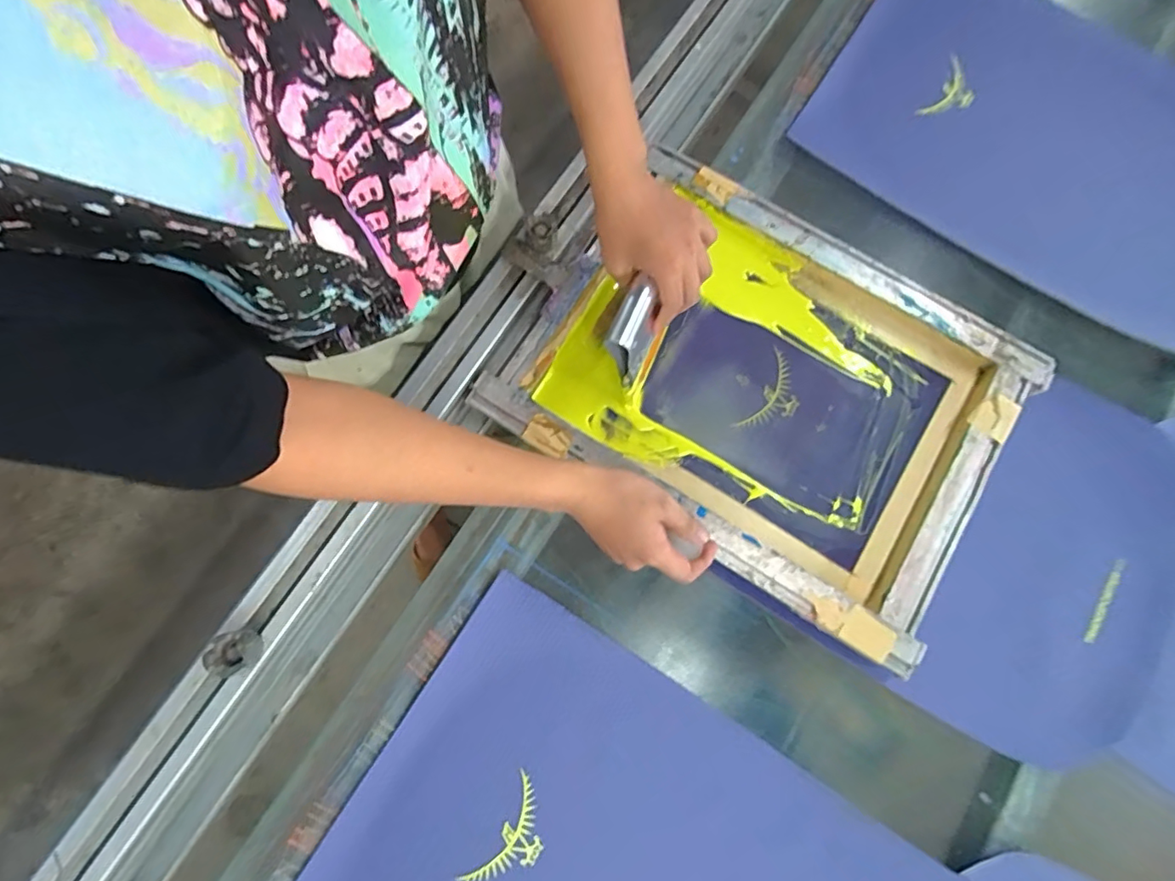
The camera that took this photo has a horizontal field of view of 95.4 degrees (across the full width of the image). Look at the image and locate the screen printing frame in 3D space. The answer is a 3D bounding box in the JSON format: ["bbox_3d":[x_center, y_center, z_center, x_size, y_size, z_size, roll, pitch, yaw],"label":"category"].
[{"bbox_3d":[0.188,-0.065,0.567,0.478,0.064,0.375,33,80,5],"label":"screen printing frame"}]

